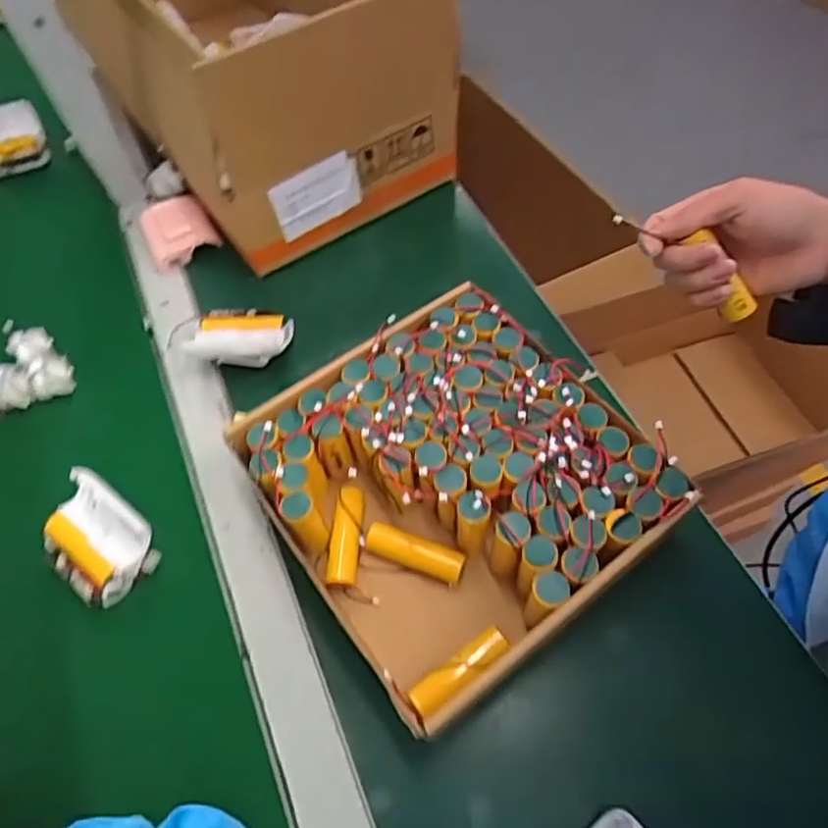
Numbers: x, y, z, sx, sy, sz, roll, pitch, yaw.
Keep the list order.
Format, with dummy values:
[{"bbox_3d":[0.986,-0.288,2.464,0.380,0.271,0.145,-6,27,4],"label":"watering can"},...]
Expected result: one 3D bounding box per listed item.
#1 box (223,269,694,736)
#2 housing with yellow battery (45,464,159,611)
[{"bbox_3d":[0.028,0.053,0.454,0.230,0.084,0.241,-34,62,-16],"label":"box"},{"bbox_3d":[-0.232,0.090,0.457,0.085,0.037,0.064,33,66,22],"label":"housing with yellow battery"}]

